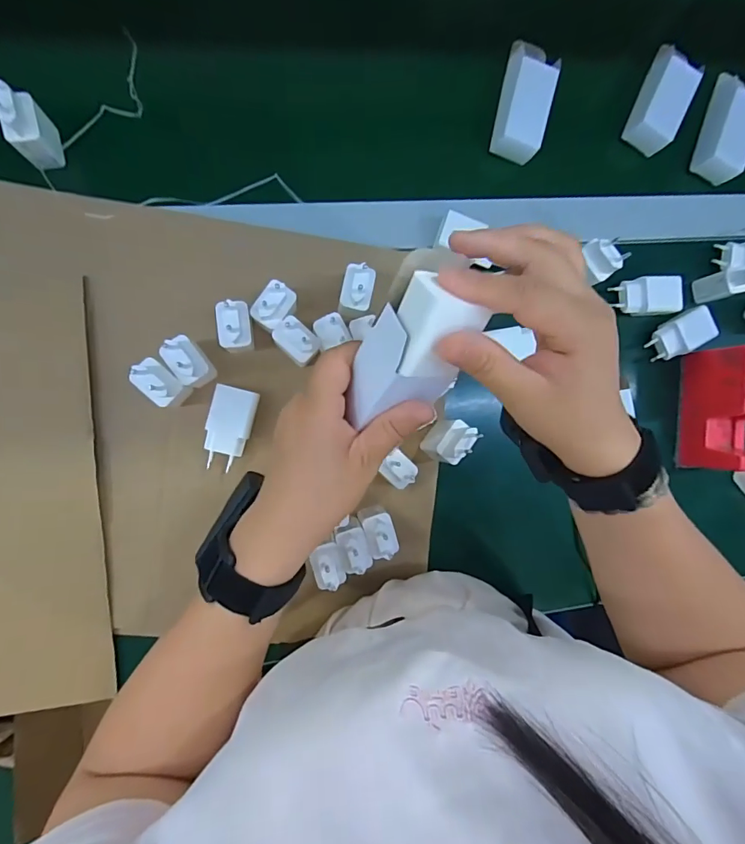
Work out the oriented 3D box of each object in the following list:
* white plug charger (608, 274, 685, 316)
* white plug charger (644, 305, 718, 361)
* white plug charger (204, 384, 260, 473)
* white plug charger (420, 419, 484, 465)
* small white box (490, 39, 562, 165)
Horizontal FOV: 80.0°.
[{"bbox_3d":[0.305,-0.139,0.492,0.070,0.020,0.041,-5,93,-9],"label":"white plug charger"},{"bbox_3d":[0.346,-0.097,0.497,0.073,0.020,0.039,-31,96,-7],"label":"white plug charger"},{"bbox_3d":[-0.135,0.005,0.422,0.039,0.025,0.076,15,90,-10],"label":"white plug charger"},{"bbox_3d":[0.075,0.019,0.436,0.029,0.064,0.040,29,87,-9],"label":"white plug charger"},{"bbox_3d":[0.164,-0.342,0.475,0.051,0.027,0.117,15,89,-10],"label":"small white box"}]

